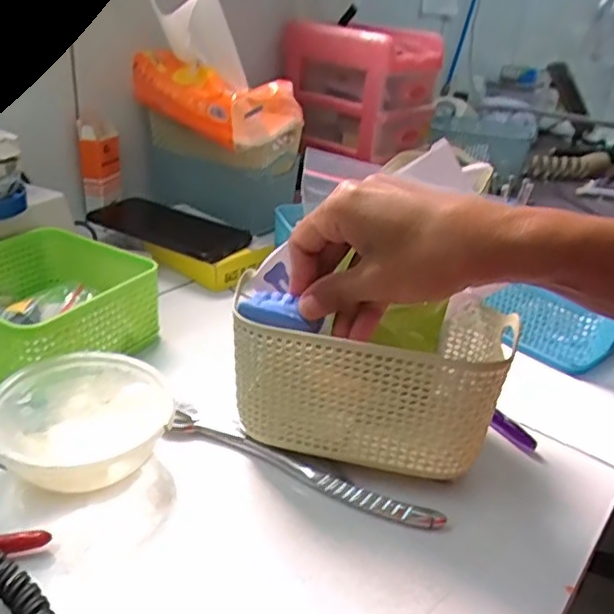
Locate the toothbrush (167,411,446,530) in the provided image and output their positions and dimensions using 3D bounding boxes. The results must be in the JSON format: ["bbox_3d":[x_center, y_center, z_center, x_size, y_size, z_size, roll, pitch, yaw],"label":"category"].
[{"bbox_3d":[-0.007,0.098,0.383,0.180,0.012,0.015,17,30,20],"label":"toothbrush"}]

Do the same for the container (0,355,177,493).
[{"bbox_3d":[-0.133,0.072,0.375,0.100,0.043,0.096,5,28,-2],"label":"container"}]

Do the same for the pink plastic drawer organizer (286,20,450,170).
[{"bbox_3d":[0.058,-0.288,0.843,0.188,0.156,0.138,21,32,26],"label":"pink plastic drawer organizer"}]

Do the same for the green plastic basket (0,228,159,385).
[{"bbox_3d":[-0.199,0.000,0.473,0.129,0.062,0.125,18,30,21],"label":"green plastic basket"}]

